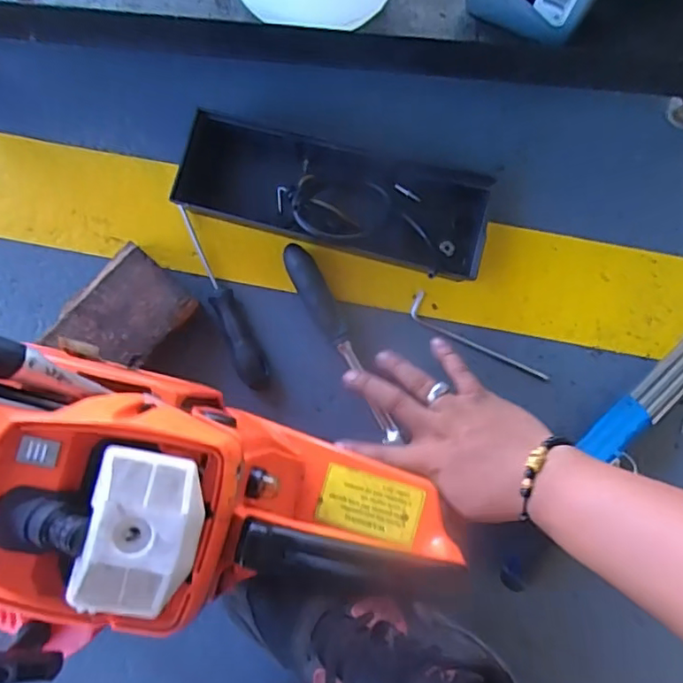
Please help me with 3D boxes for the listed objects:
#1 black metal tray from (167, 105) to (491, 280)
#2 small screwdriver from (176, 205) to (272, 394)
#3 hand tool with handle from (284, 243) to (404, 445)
[{"bbox_3d":[-0.005,-0.137,0.543,0.279,0.034,0.094,15,82,2],"label":"black metal tray"},{"bbox_3d":[-0.109,-0.042,0.537,0.025,0.021,0.182,-23,83,-4],"label":"small screwdriver"},{"bbox_3d":[0.000,0.000,0.529,0.026,0.020,0.199,-27,83,-4],"label":"hand tool with handle"}]

